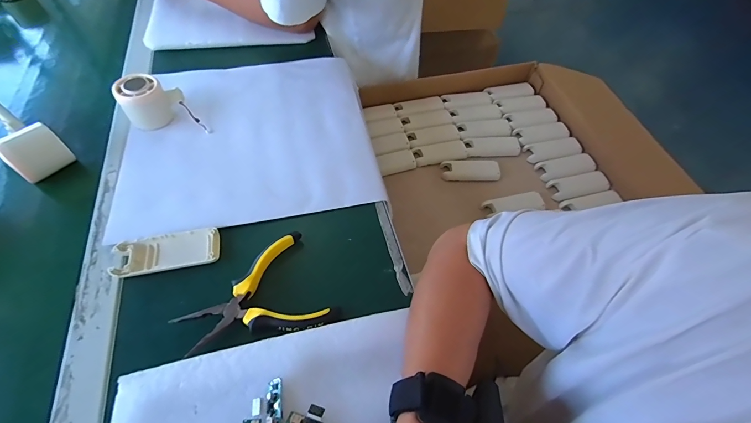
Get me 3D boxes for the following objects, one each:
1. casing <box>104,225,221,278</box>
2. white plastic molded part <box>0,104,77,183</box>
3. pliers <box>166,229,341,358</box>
[{"bbox_3d":[-0.224,0.044,0.375,0.103,0.007,0.044,-9,57,-8],"label":"casing"},{"bbox_3d":[-0.450,-0.101,0.439,0.149,0.056,0.054,38,62,21],"label":"white plastic molded part"},{"bbox_3d":[-0.119,0.089,0.346,0.131,0.013,0.107,-25,61,-18],"label":"pliers"}]

